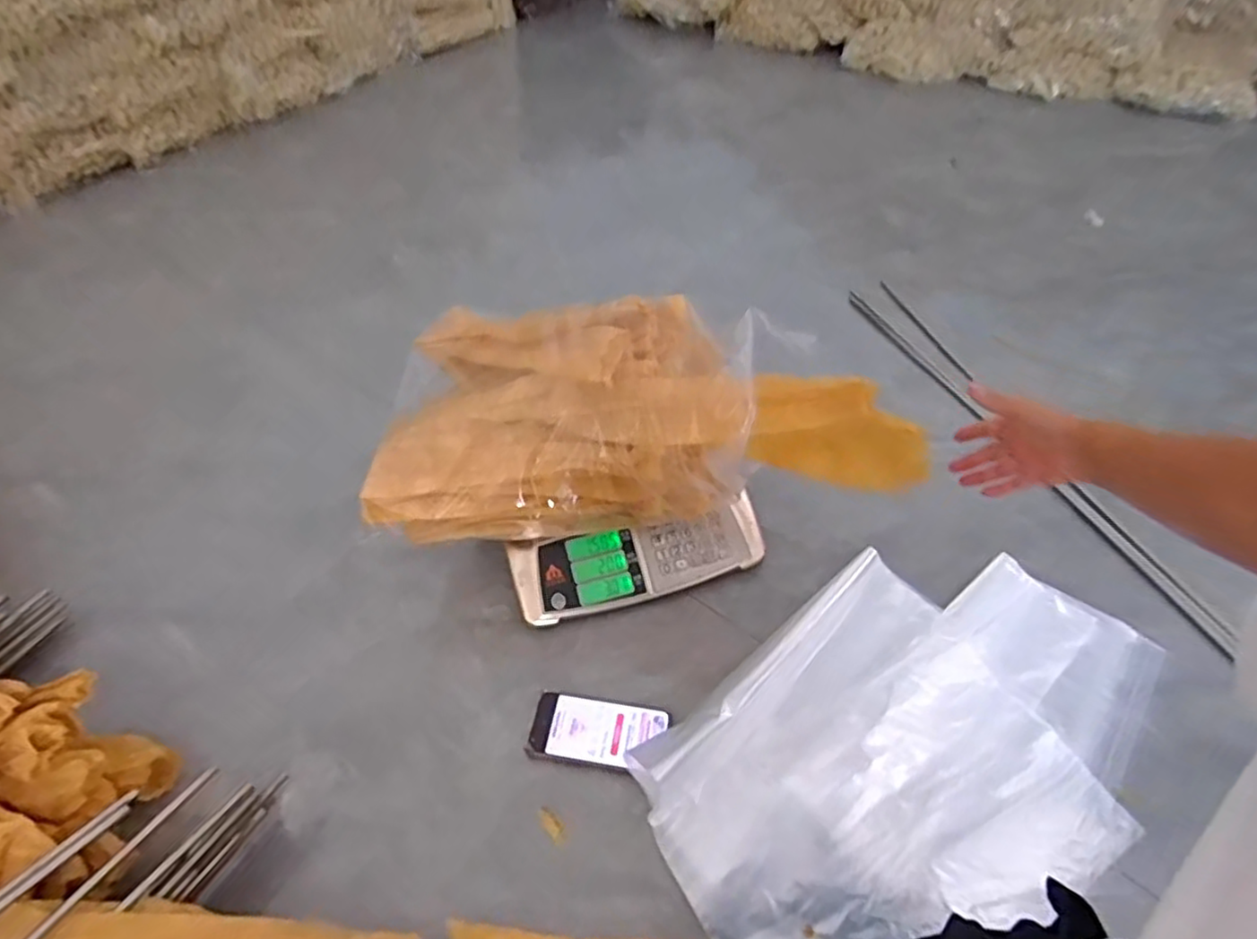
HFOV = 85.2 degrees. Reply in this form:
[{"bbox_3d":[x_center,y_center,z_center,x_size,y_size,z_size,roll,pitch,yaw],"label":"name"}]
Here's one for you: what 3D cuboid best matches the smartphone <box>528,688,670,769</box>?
[{"bbox_3d":[-0.036,0.308,0.808,0.157,0.013,0.076,5,51,7],"label":"smartphone"}]

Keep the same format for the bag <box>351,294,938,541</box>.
[{"bbox_3d":[-0.016,-0.091,0.792,0.618,0.116,0.294,-8,72,17],"label":"bag"}]

